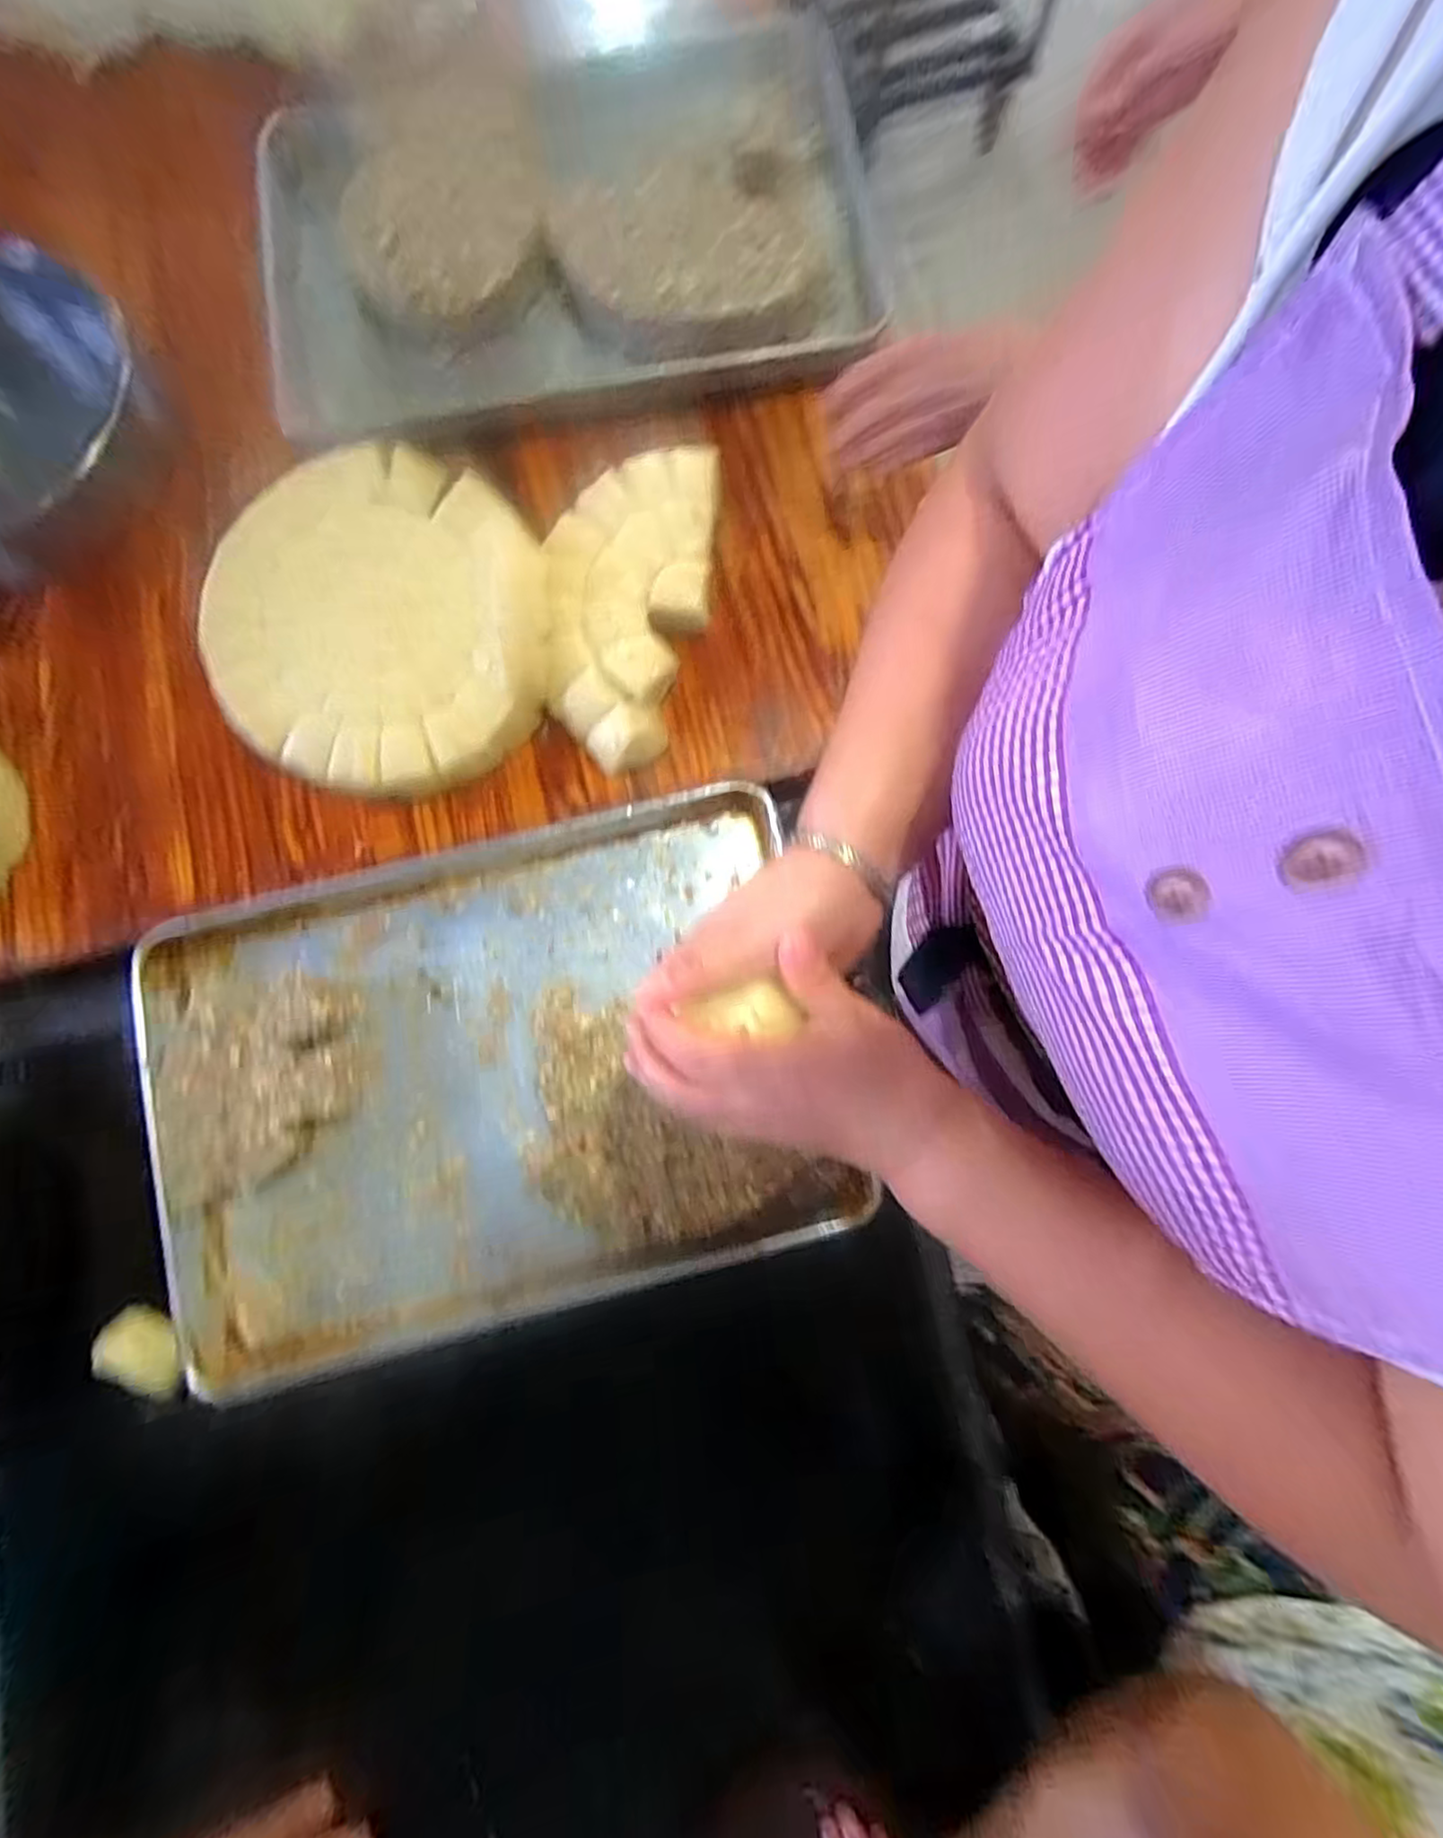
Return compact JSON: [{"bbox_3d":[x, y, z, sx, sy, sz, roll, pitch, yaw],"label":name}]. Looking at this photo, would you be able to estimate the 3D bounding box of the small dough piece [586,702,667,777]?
[{"bbox_3d":[-0.087,-0.167,0.625,0.073,0.041,0.050,-12,79,-1],"label":"small dough piece"}]

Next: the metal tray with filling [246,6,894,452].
[{"bbox_3d":[-0.159,-0.690,0.684,0.586,0.079,0.389,-11,79,-1],"label":"metal tray with filling"}]

